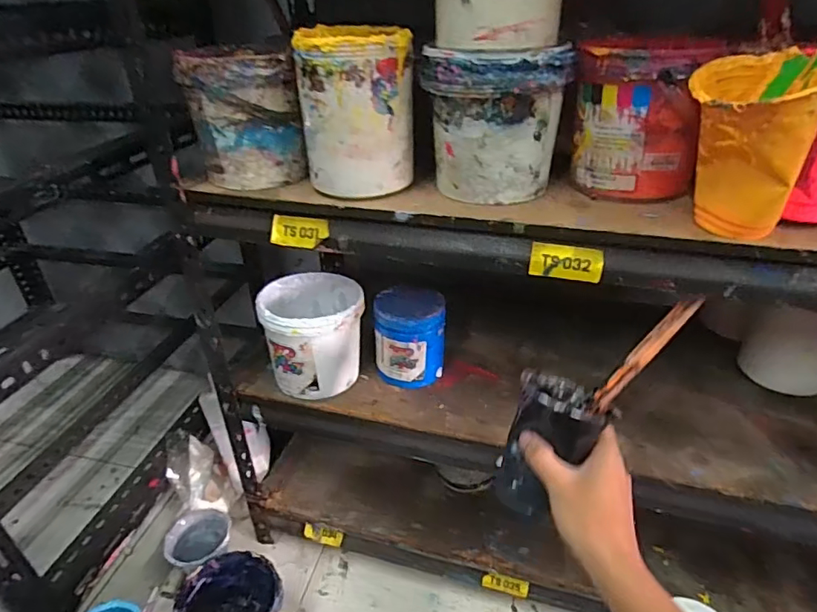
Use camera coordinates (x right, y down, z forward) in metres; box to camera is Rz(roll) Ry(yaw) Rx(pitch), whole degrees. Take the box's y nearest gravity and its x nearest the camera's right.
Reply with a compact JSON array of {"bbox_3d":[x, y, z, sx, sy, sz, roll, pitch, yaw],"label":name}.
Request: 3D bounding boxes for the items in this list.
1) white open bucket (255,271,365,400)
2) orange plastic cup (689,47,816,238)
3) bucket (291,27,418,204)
[{"bbox_3d":[-0.117,0.039,0.668,0.118,0.124,0.121,-1,32,1],"label":"white open bucket"},{"bbox_3d":[0.240,-0.110,0.377,0.083,0.117,0.074,14,35,23],"label":"orange plastic cup"},{"bbox_3d":[-0.046,-0.180,0.487,0.101,0.133,0.090,-3,32,-2],"label":"bucket"}]

